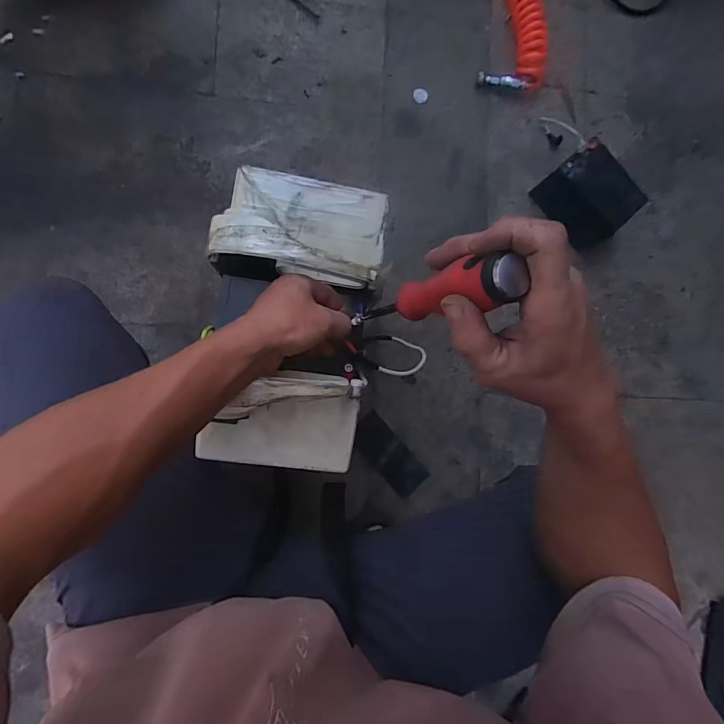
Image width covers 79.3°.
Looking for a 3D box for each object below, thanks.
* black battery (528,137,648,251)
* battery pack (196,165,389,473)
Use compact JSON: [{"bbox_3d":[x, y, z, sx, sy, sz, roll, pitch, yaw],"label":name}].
[{"bbox_3d":[0.404,-0.294,0.785,0.094,0.105,0.155,-35,93,-8],"label":"black battery"},{"bbox_3d":[-0.065,-0.038,0.407,0.155,0.075,0.289,6,91,-7],"label":"battery pack"}]

